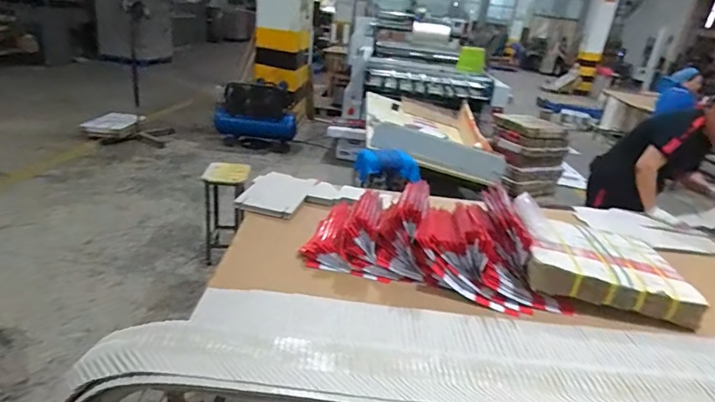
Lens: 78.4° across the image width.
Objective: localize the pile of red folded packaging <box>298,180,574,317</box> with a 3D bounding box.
[{"bbox_3d":[0.278,0.096,1.514,0.825,0.197,0.465,12,23,11],"label":"pile of red folded packaging"}]

